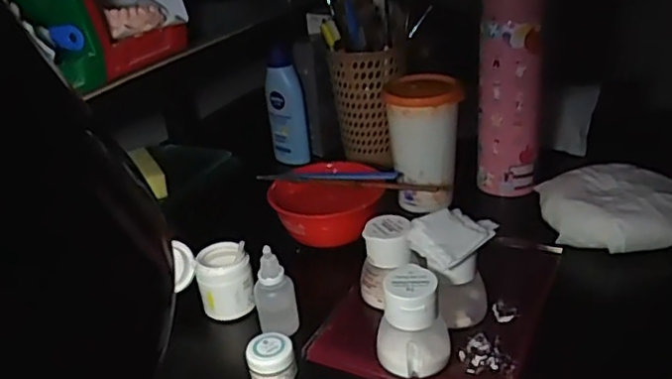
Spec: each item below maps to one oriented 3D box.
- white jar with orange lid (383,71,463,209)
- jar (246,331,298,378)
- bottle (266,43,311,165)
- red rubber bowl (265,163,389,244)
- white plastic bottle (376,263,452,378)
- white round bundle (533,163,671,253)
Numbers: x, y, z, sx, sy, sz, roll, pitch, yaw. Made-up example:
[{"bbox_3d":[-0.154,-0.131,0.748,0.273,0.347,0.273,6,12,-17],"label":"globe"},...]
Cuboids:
[{"bbox_3d":[0.087,-0.045,0.633,0.068,0.126,0.073,-4,27,2],"label":"white jar with orange lid"},{"bbox_3d":[-0.046,0.120,0.445,0.032,0.025,0.031,-4,27,2],"label":"jar"},{"bbox_3d":[-0.059,-0.101,0.758,0.042,0.144,0.031,-16,29,-20],"label":"bottle"},{"bbox_3d":[-0.007,0.016,0.610,0.101,0.051,0.101,-4,27,2],"label":"red rubber bowl"},{"bbox_3d":[0.053,0.090,0.432,0.049,0.066,0.045,-1,27,7],"label":"white plastic bottle"},{"bbox_3d":[0.251,0.016,0.573,0.114,0.039,0.100,-3,27,2],"label":"white round bundle"}]

